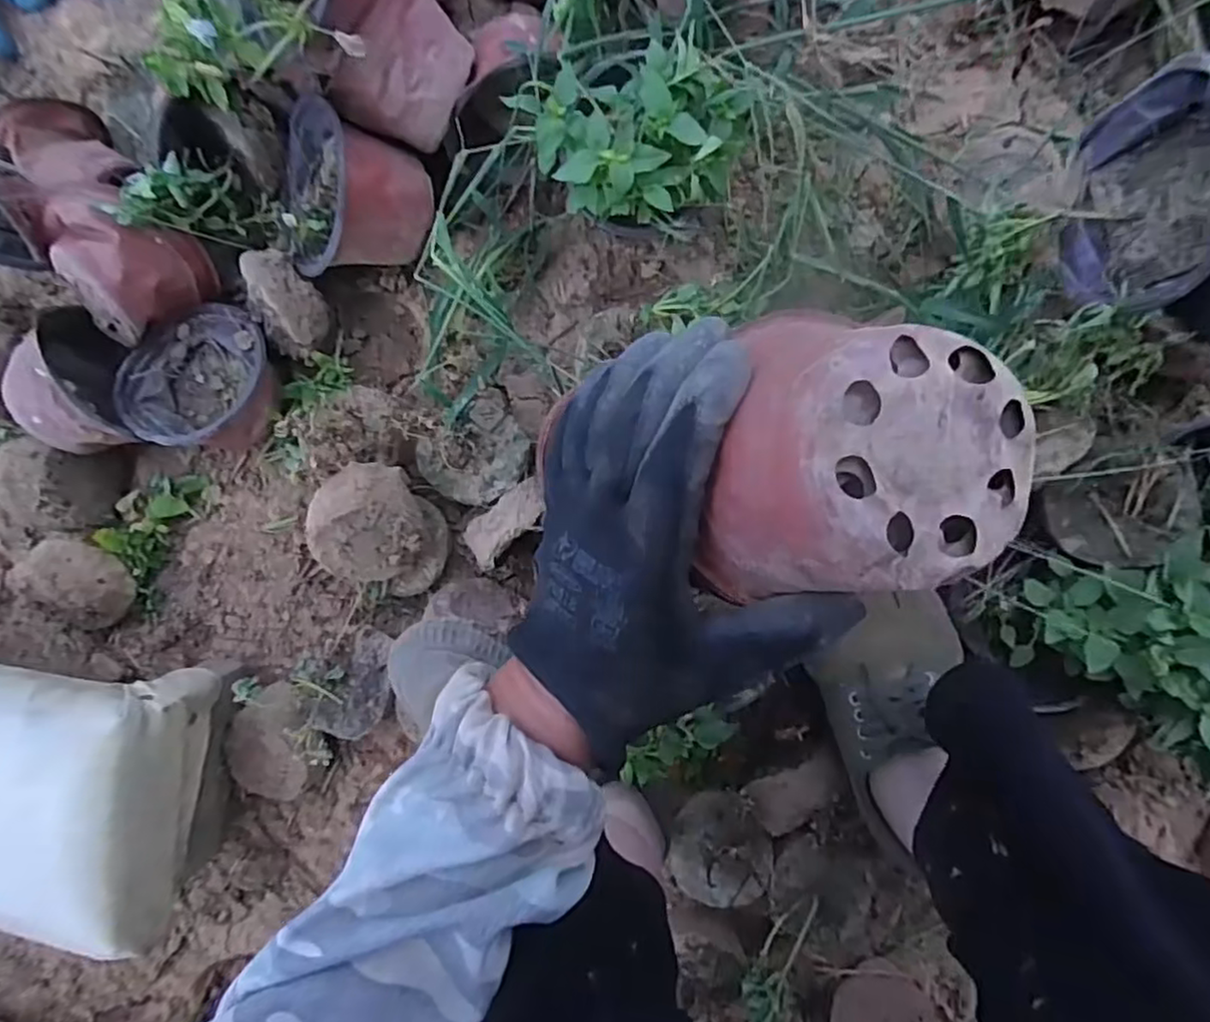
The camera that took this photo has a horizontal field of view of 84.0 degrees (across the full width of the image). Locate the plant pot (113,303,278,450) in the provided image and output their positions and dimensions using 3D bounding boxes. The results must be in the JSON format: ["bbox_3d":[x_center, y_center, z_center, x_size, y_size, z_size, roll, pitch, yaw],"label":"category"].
[{"bbox_3d":[-0.292,-0.095,0.500,0.108,0.065,0.095,-34,88,3],"label":"plant pot"}]

